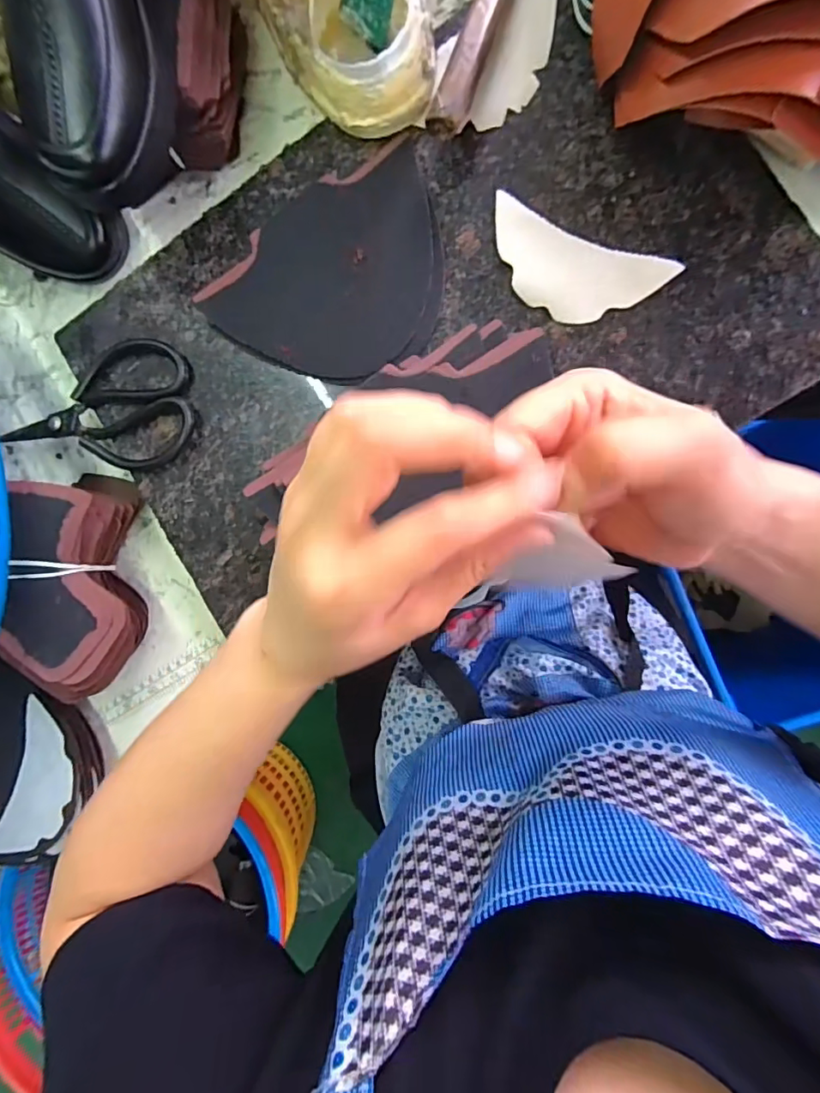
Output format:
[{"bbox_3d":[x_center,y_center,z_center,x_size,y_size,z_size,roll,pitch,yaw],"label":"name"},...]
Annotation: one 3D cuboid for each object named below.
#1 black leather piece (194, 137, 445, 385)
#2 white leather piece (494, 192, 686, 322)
[{"bbox_3d":[-0.050,-0.197,0.377,0.178,0.008,0.148,-42,84,8],"label":"black leather piece"},{"bbox_3d":[0.111,-0.192,0.353,0.127,0.006,0.059,26,95,7],"label":"white leather piece"}]

